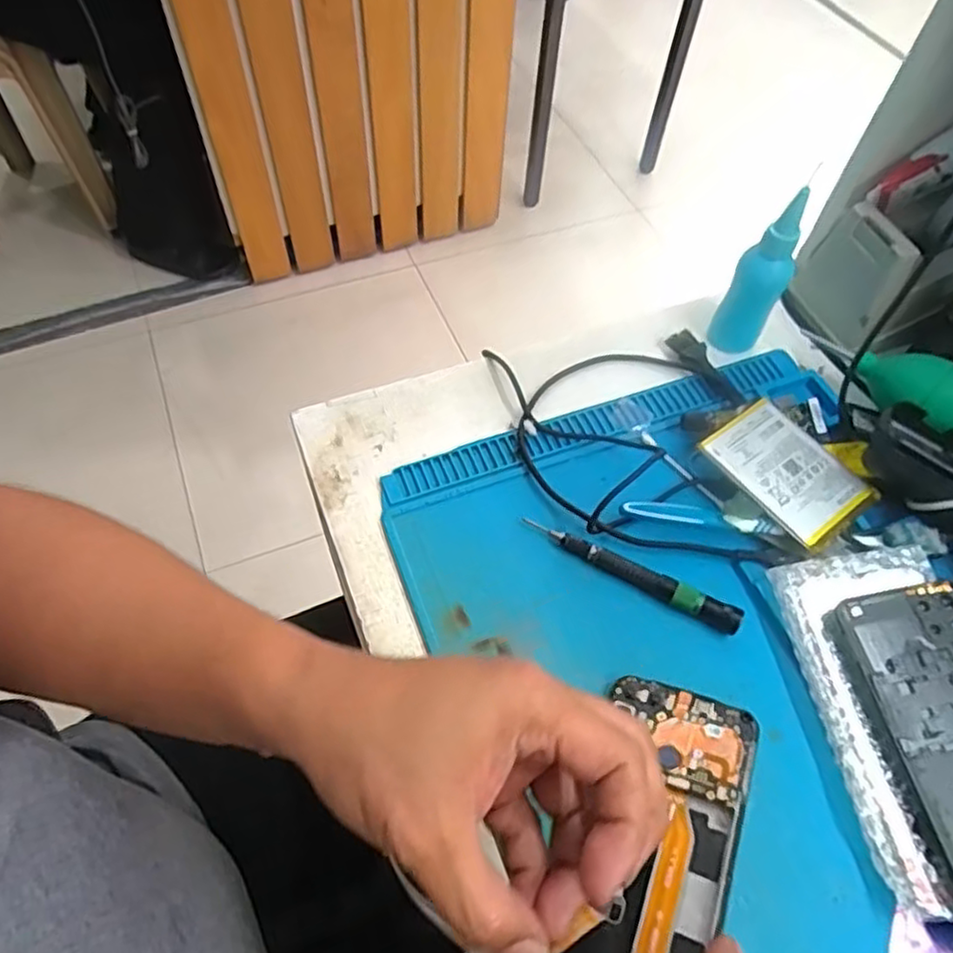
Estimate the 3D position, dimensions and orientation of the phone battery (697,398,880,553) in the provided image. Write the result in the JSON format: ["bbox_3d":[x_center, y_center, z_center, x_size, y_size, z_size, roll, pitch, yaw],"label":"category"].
[{"bbox_3d":[0.188,-0.003,0.417,0.063,0.005,0.090,-32,67,-19],"label":"phone battery"}]

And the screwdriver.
[{"bbox_3d":[0.088,0.055,0.396,0.130,0.012,0.013,25,60,13],"label":"screwdriver"}]

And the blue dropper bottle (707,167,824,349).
[{"bbox_3d":[0.193,-0.137,0.464,0.034,0.121,0.037,31,61,16],"label":"blue dropper bottle"}]

